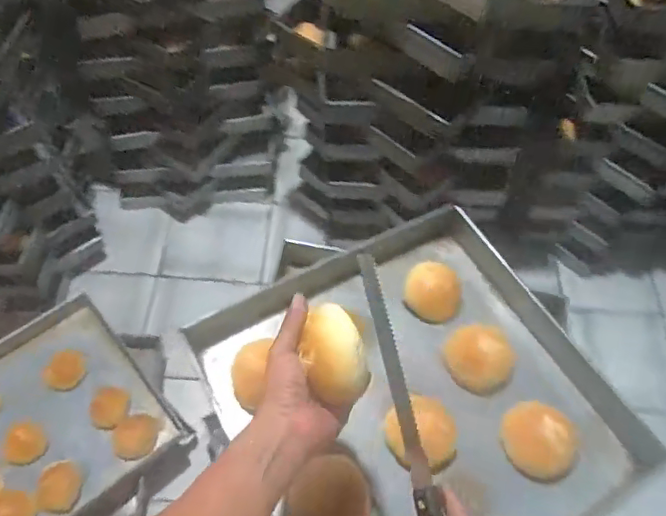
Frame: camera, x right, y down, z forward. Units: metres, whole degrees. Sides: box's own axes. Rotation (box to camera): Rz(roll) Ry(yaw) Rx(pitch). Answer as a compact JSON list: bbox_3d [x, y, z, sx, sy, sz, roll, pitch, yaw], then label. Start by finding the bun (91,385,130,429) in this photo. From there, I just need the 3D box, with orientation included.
[{"bbox_3d":[-0.522,0.349,1.337,0.091,0.050,0.098,2,57,-3],"label":"bun"}]

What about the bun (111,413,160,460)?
[{"bbox_3d":[-0.455,0.409,1.318,0.094,0.041,0.107,38,62,19],"label":"bun"}]

